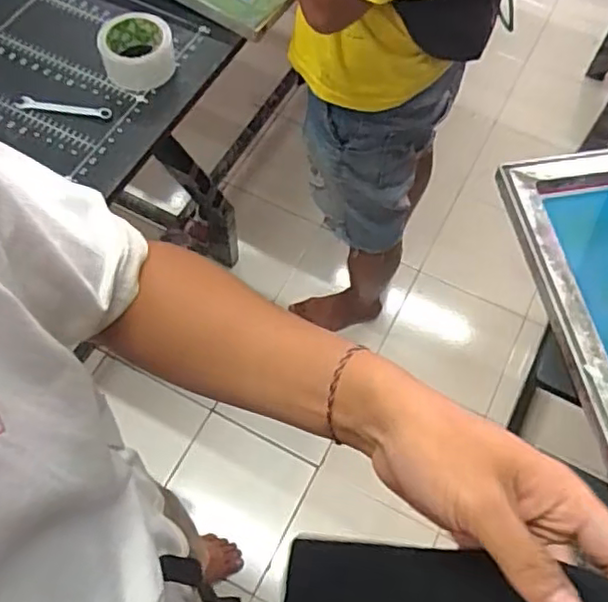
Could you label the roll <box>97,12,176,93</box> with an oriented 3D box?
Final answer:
[{"bbox_3d":[-0.235,-0.355,0.895,0.101,0.047,0.109,-7,63,-6],"label":"roll"}]

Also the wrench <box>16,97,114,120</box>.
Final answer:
[{"bbox_3d":[-0.326,-0.262,0.864,0.125,0.011,0.018,6,63,1],"label":"wrench"}]

